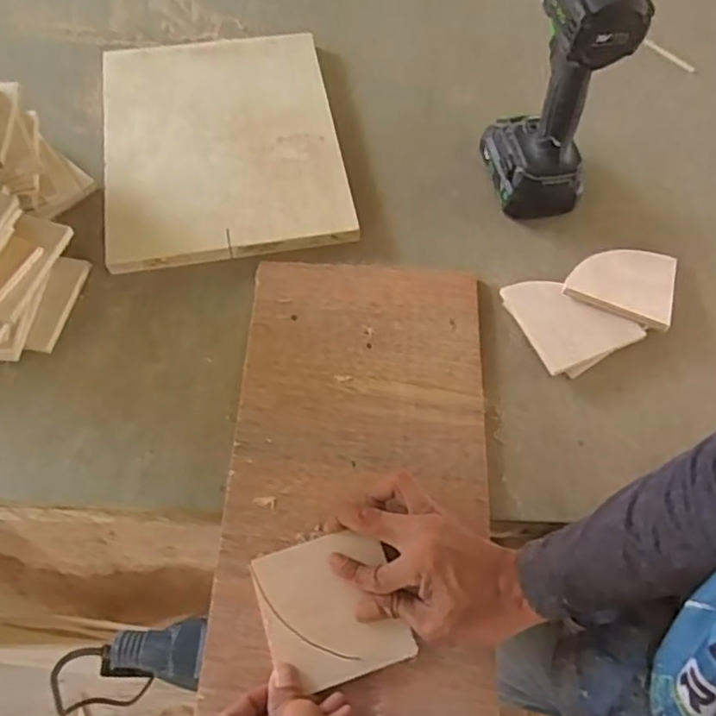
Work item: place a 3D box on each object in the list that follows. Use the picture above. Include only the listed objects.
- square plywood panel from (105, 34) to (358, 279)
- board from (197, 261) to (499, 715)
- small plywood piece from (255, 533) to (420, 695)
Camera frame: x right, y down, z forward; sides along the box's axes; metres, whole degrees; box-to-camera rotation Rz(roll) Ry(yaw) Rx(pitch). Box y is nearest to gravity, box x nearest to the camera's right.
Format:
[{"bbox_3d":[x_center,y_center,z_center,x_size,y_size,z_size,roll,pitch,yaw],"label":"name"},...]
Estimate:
[{"bbox_3d":[-0.153,-0.247,0.698,0.253,0.022,0.322,-8,63,-7],"label":"square plywood panel"},{"bbox_3d":[0.001,0.130,0.509,0.214,0.009,0.494,3,62,-1],"label":"board"},{"bbox_3d":[-0.021,0.182,0.460,0.096,0.007,0.103,-17,64,-12],"label":"small plywood piece"}]

